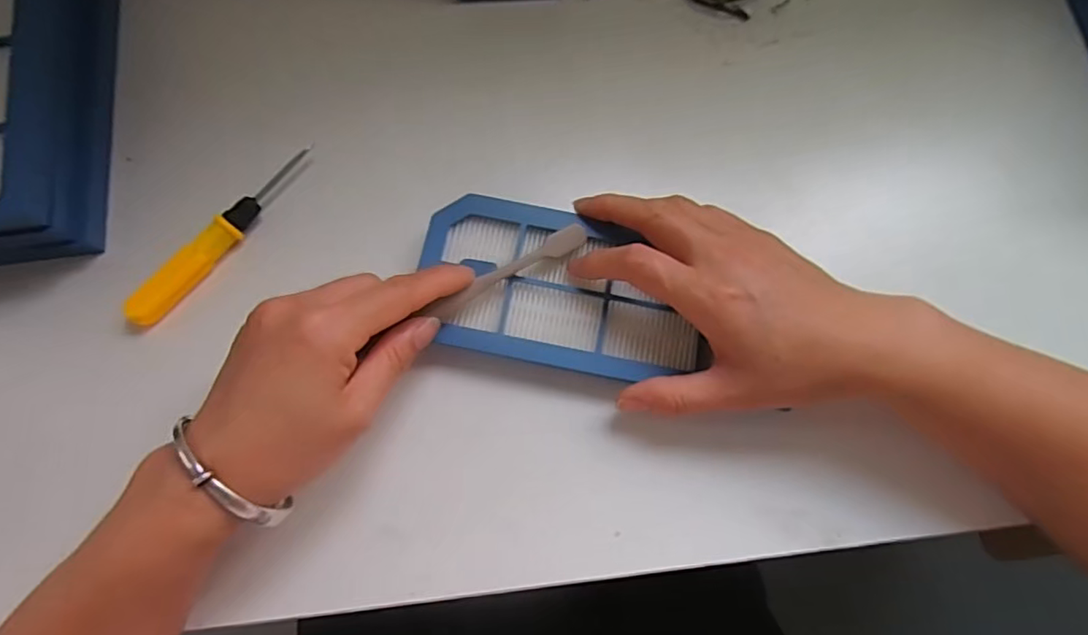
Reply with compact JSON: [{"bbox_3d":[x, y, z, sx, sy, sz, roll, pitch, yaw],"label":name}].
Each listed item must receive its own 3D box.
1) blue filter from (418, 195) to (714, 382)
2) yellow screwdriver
[{"bbox_3d":[0.010,-0.017,0.313,0.152,0.016,0.087,10,73,1],"label":"blue filter"},{"bbox_3d":[-0.181,-0.048,0.326,0.014,0.018,0.131,38,76,9],"label":"yellow screwdriver"}]

